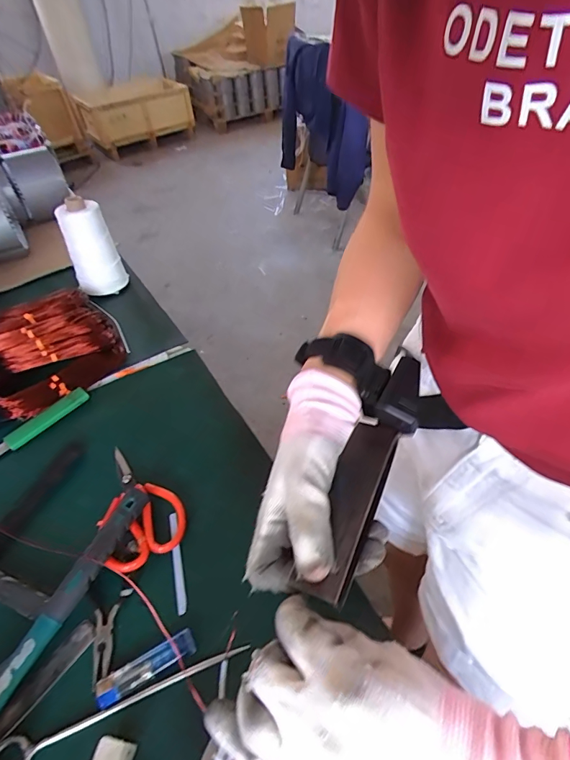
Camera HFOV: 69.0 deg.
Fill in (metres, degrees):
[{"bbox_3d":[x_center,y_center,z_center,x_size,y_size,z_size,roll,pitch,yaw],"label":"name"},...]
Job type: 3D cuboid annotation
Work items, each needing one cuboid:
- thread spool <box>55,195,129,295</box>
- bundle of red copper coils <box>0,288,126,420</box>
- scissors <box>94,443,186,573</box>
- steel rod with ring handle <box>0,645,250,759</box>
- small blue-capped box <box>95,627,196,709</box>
[{"bbox_3d":[-0.352,-0.237,0.759,0.083,0.153,0.087,-19,47,-13],"label":"thread spool"},{"bbox_3d":[-0.374,-0.072,0.663,0.187,0.063,0.279,-24,49,-17],"label":"bundle of red copper coils"},{"bbox_3d":[-0.174,0.140,0.483,0.088,0.016,0.150,-25,49,-17],"label":"scissors"},{"bbox_3d":[-0.137,0.279,0.357,0.213,0.004,0.030,-19,47,-13],"label":"steel rod with ring handle"},{"bbox_3d":[-0.125,0.257,0.373,0.086,0.010,0.022,-25,49,-18],"label":"small blue-capped box"}]

